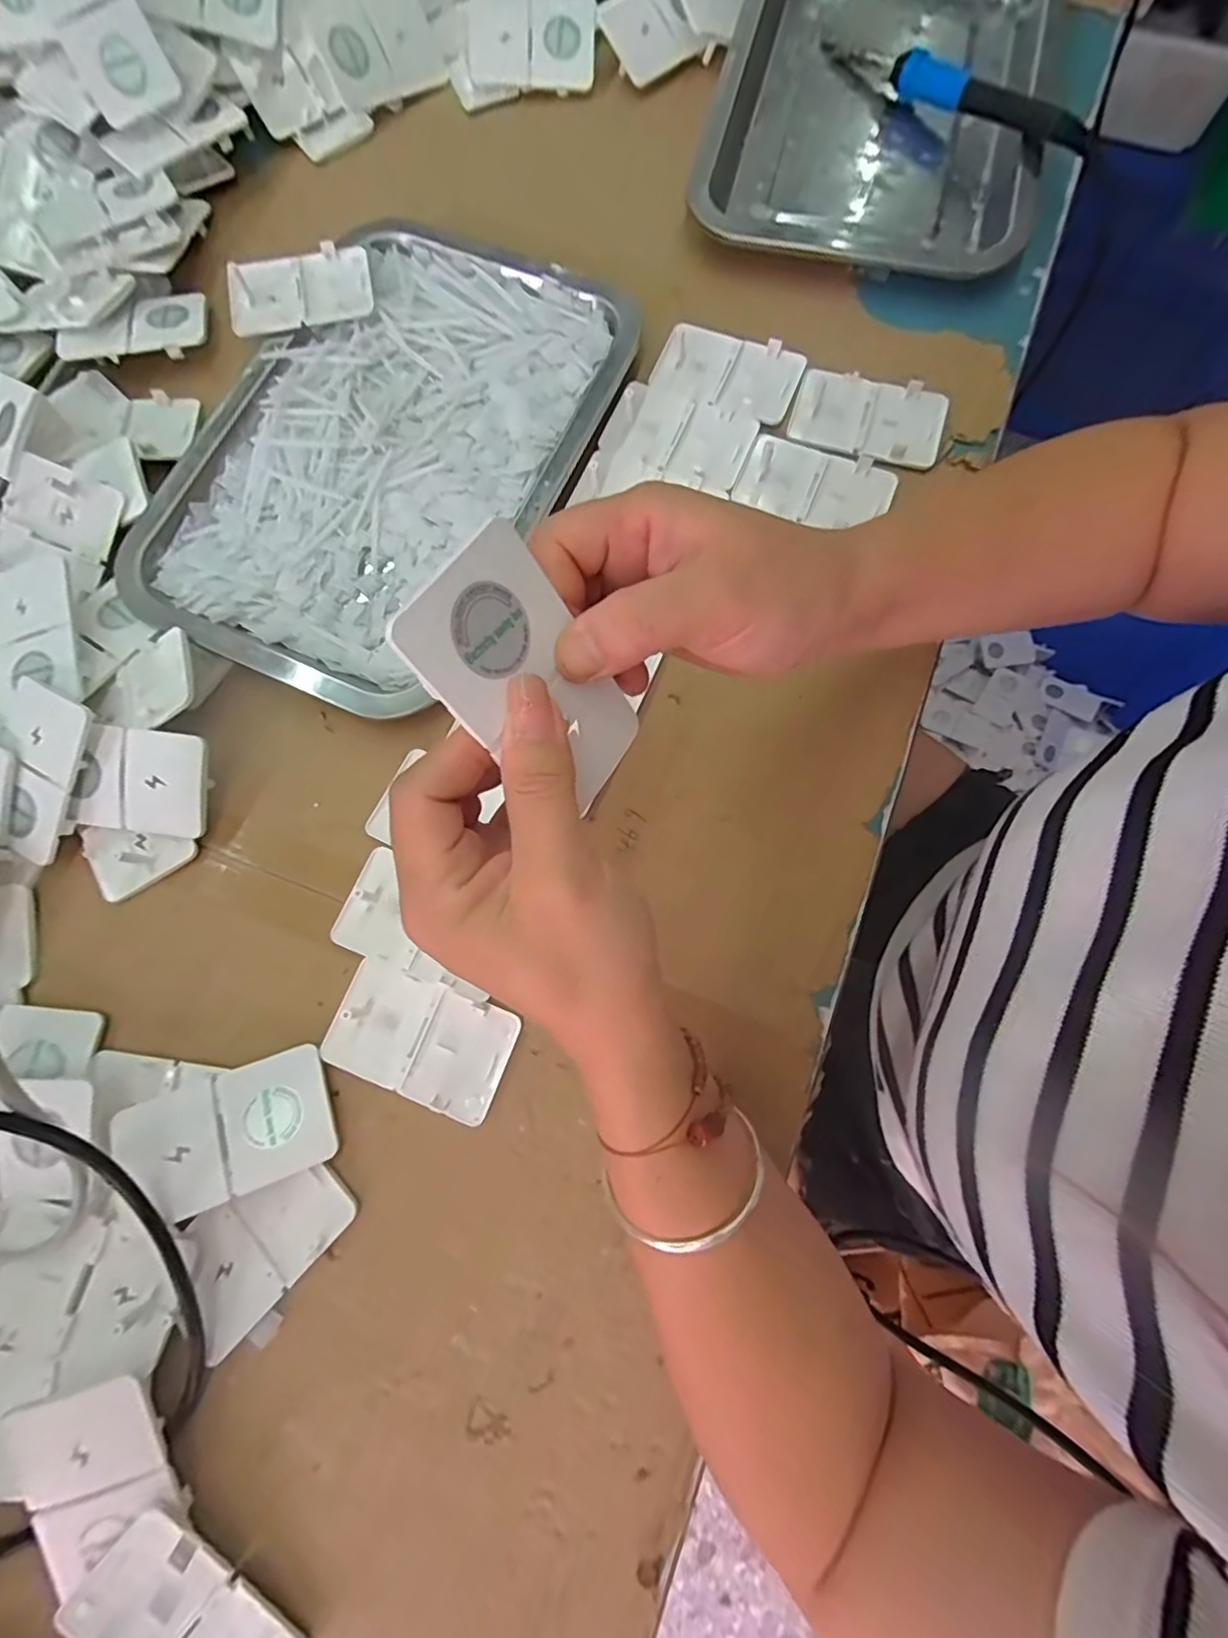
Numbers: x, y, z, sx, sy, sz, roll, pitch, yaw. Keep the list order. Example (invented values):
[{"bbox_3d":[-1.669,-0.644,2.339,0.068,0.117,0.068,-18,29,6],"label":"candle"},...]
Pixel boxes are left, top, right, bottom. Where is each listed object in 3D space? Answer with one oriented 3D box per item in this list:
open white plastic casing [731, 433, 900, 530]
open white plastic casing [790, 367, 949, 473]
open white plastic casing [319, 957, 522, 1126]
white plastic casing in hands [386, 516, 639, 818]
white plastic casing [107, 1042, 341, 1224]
[{"bbox_3d":[0.117,-0.193,0.341,0.085,0.015,0.052,17,79,4],"label":"open white plastic casing"},{"bbox_3d":[0.150,-0.236,0.351,0.084,0.007,0.052,17,79,4],"label":"open white plastic casing"},{"bbox_3d":[-0.092,0.106,0.288,0.084,0.017,0.050,20,79,4],"label":"open white plastic casing"},{"bbox_3d":[-0.024,-0.041,0.185,0.005,0.083,0.051,15,63,48],"label":"white plastic casing in hands"},{"bbox_3d":[-0.173,0.140,0.269,0.083,0.009,0.053,-17,70,-17],"label":"white plastic casing"}]

